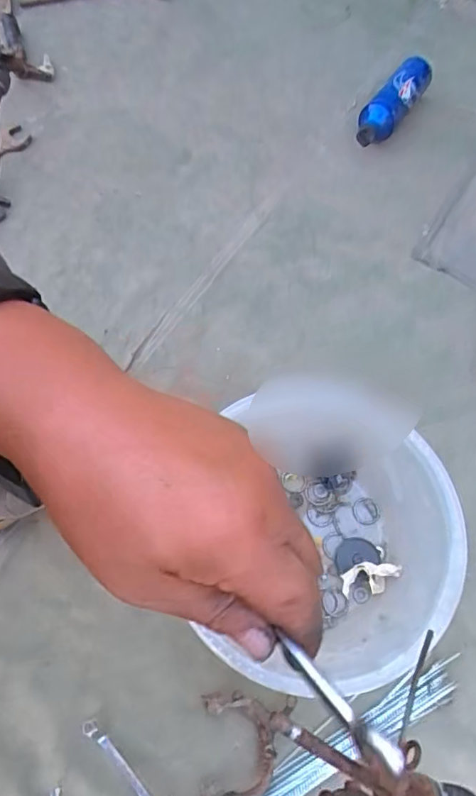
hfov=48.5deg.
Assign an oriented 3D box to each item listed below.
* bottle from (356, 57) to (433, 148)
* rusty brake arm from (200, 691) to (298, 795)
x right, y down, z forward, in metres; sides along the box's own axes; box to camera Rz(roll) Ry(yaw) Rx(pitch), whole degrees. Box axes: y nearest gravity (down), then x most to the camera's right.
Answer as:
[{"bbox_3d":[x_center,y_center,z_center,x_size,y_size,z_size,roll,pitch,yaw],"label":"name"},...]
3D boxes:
[{"bbox_3d":[0.271,-0.520,0.936,0.061,0.059,0.188,40,83,14],"label":"bottle"},{"bbox_3d":[0.013,0.395,0.596,0.107,0.025,0.106,0,66,-2],"label":"rusty brake arm"}]

